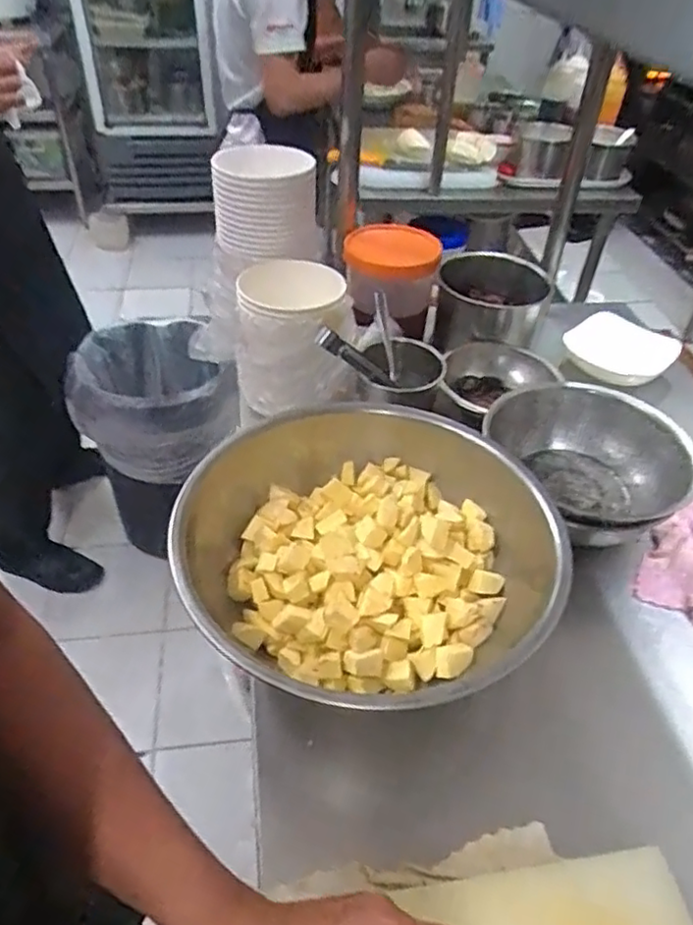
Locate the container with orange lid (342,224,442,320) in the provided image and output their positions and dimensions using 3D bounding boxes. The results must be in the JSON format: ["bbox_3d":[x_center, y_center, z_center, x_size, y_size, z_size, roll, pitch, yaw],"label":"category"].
[{"bbox_3d":[0.065,-0.287,0.988,0.138,0.109,0.145,4,43,2],"label":"container with orange lid"}]

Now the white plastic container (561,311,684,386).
[{"bbox_3d":[0.418,-0.169,1.005,0.159,0.083,0.105,29,49,26],"label":"white plastic container"}]

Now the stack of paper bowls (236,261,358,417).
[{"bbox_3d":[-0.068,-0.173,0.874,0.147,0.142,0.181,1,43,-2],"label":"stack of paper bowls"}]

